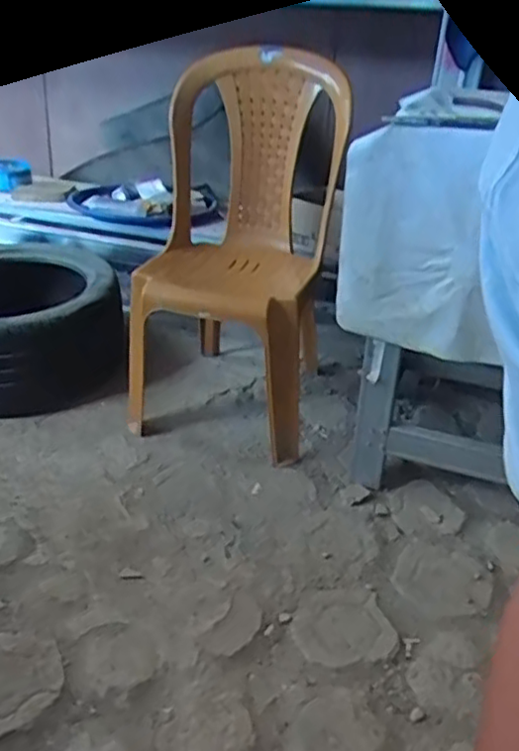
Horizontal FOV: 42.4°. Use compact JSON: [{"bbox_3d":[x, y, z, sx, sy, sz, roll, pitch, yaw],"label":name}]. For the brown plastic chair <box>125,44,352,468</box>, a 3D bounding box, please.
[{"bbox_3d":[-0.041,-0.356,1.702,0.481,0.809,0.667,5,30,6],"label":"brown plastic chair"}]

